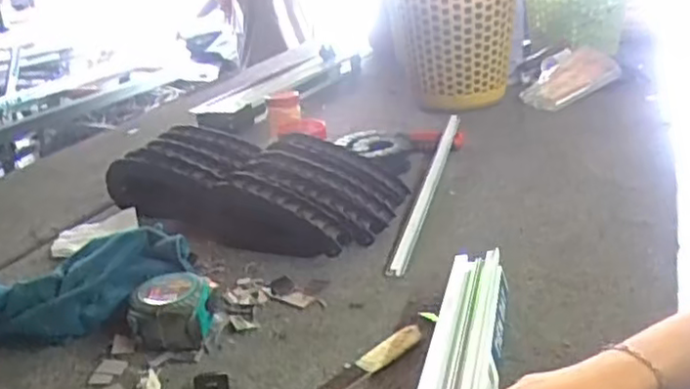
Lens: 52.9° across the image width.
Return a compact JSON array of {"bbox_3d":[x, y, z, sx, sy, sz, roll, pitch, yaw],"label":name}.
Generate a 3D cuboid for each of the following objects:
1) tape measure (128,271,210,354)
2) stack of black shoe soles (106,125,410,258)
[{"bbox_3d":[-0.137,0.094,0.553,0.058,0.041,0.057,-3,23,0],"label":"tape measure"},{"bbox_3d":[-0.101,-0.015,0.757,0.309,0.082,0.183,4,24,16],"label":"stack of black shoe soles"}]

